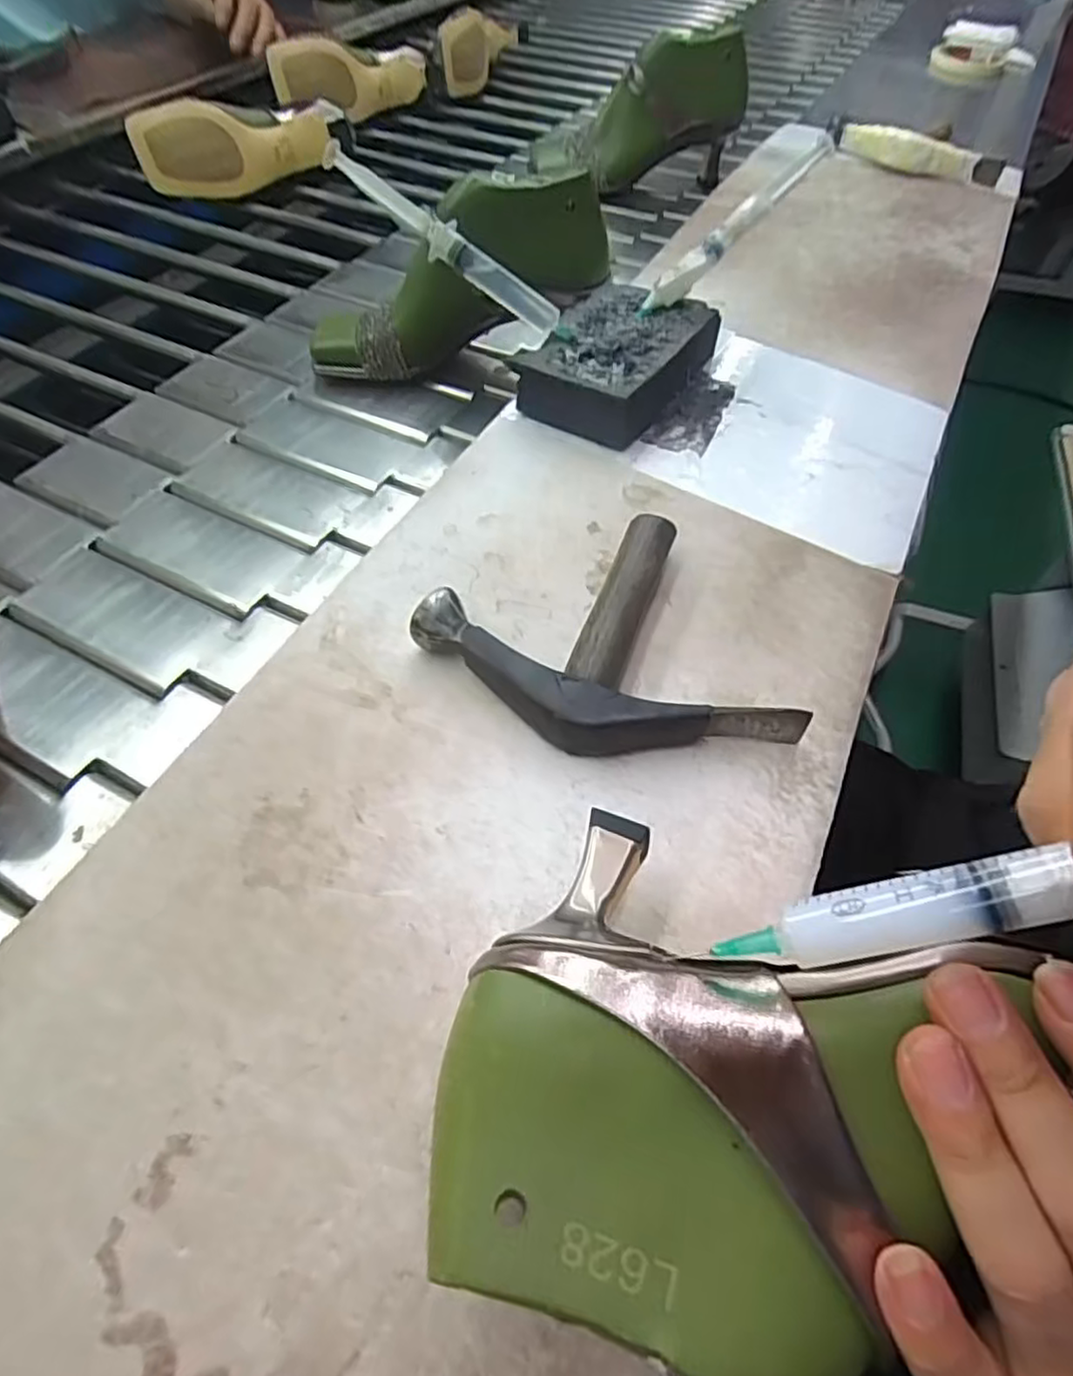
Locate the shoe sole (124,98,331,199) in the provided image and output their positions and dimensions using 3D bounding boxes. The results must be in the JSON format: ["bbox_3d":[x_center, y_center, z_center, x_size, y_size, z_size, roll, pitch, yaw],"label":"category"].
[{"bbox_3d":[-0.321,-0.572,0.745,0.191,0.078,0.018,-16,47,-20],"label":"shoe sole"}]

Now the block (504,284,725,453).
[{"bbox_3d":[0.054,-0.208,0.445,0.081,0.036,0.132,28,58,18],"label":"block"}]

